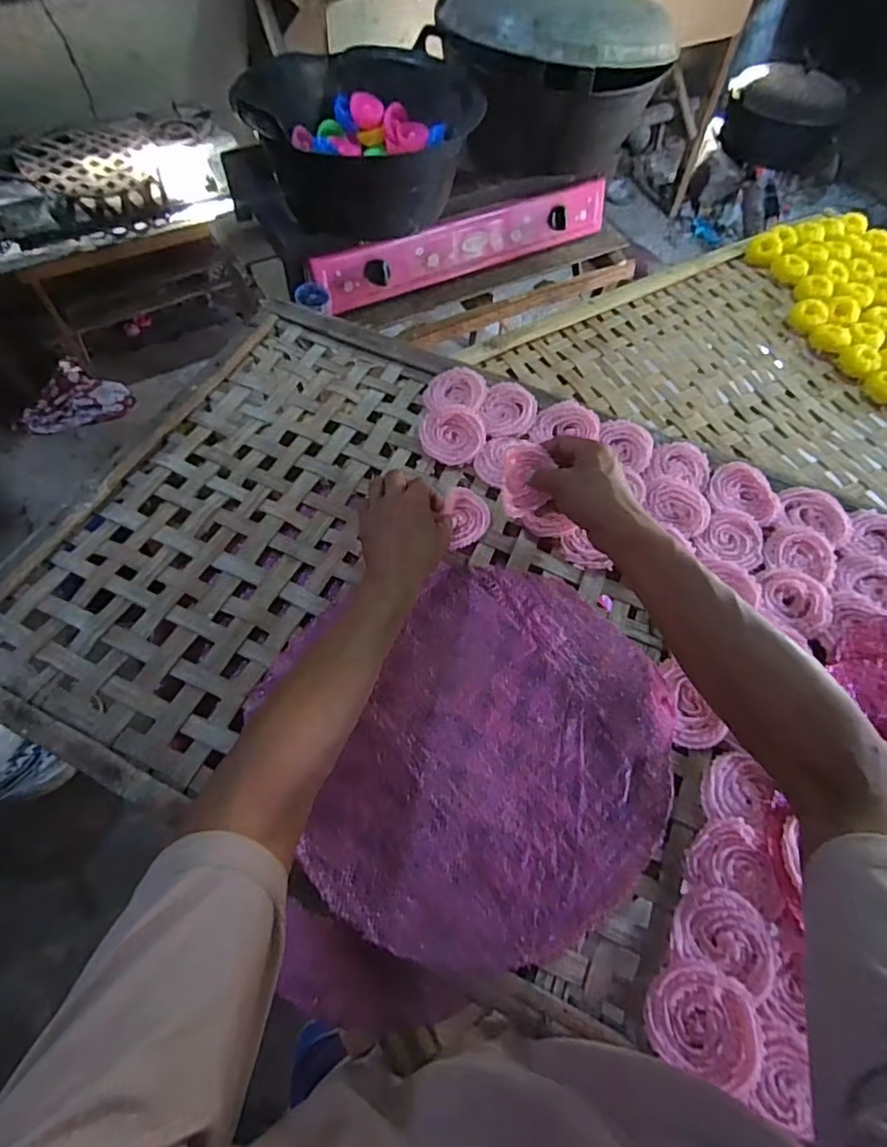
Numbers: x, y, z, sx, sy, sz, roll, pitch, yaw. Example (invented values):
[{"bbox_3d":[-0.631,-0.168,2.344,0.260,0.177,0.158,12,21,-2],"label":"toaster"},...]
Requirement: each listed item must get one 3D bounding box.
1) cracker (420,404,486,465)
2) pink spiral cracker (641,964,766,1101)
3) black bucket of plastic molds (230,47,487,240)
[{"bbox_3d":[0.011,-0.167,0.656,0.073,0.013,0.083,1,63,-3],"label":"cracker"},{"bbox_3d":[0.184,0.316,0.389,0.075,0.012,0.064,22,64,7],"label":"pink spiral cracker"},{"bbox_3d":[-0.144,-0.783,1.013,0.374,0.176,0.345,-17,65,-12],"label":"black bucket of plastic molds"}]

